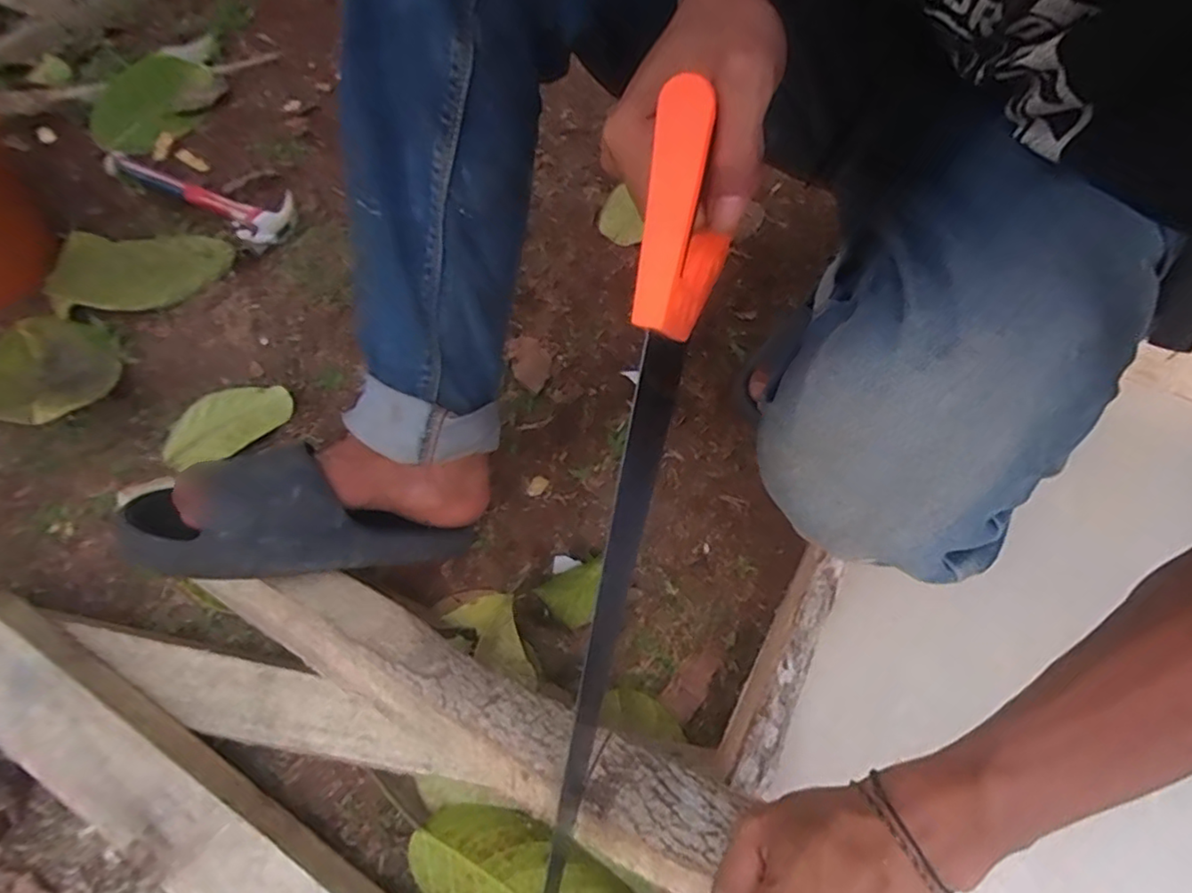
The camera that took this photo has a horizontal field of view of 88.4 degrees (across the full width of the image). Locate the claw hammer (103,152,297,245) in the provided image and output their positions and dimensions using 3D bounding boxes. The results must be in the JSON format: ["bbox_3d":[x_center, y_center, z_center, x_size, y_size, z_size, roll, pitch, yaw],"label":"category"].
[{"bbox_3d":[-0.498,-0.329,0.787,0.306,0.032,0.086,25,62,14],"label":"claw hammer"}]

